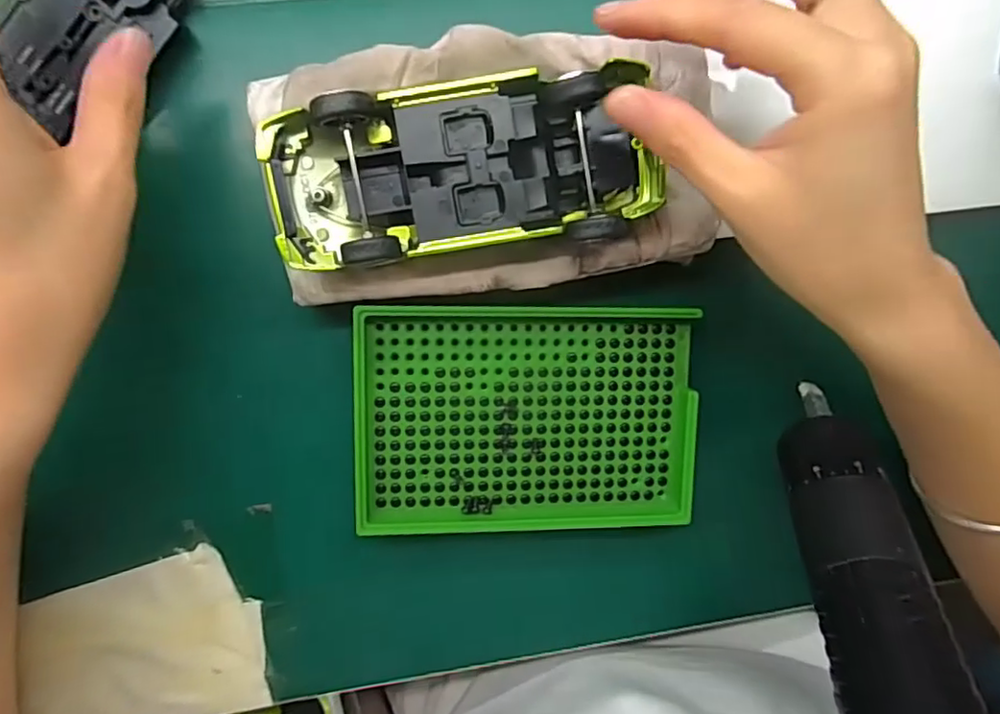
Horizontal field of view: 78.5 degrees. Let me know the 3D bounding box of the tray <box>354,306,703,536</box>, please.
[{"bbox_3d":[0.011,0.026,0.253,0.134,0.023,0.091,0,97,-7],"label":"tray"}]

